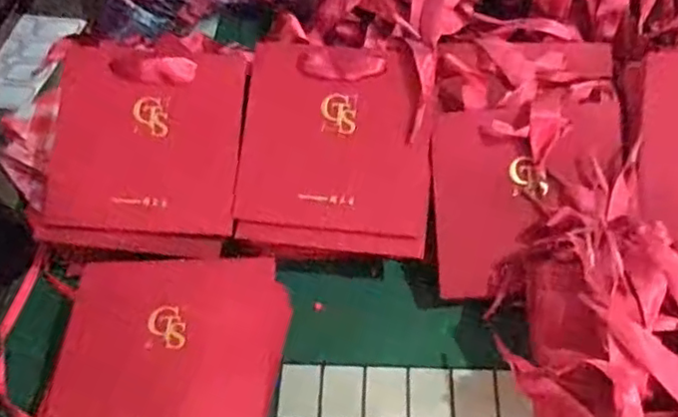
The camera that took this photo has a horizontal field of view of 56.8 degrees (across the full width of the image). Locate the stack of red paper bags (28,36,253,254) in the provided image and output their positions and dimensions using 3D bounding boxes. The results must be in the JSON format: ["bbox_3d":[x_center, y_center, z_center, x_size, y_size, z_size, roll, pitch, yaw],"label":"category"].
[{"bbox_3d":[-0.146,-0.056,0.483,0.141,0.025,0.167,7,84,-5],"label":"stack of red paper bags"}]

